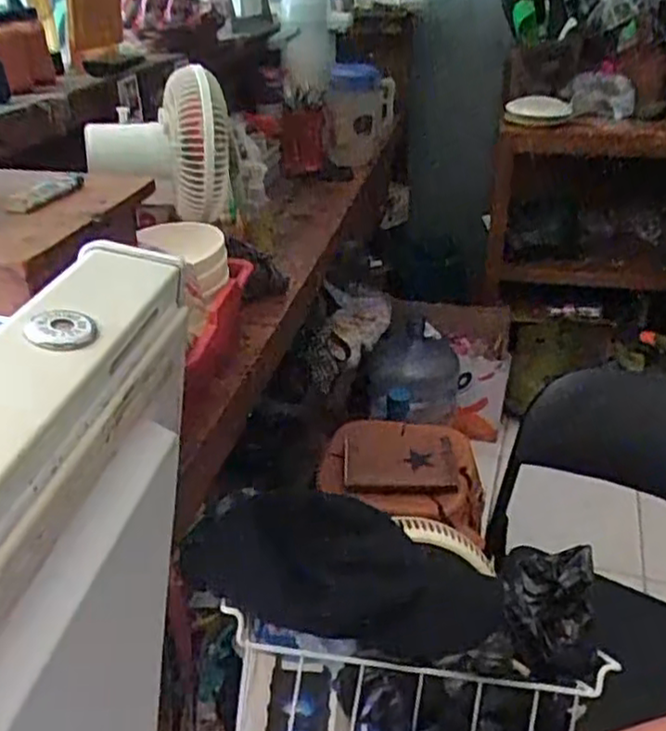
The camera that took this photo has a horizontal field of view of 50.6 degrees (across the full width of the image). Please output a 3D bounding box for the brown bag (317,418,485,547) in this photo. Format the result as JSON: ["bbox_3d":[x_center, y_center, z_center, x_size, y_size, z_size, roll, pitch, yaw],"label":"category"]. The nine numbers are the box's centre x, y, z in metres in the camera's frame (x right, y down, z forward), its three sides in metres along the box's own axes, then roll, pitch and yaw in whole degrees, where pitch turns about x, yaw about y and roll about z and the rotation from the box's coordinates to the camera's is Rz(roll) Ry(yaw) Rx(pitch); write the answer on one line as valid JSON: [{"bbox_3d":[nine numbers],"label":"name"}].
[{"bbox_3d":[0.134,0.195,1.339,0.298,0.091,0.263,3,30,5],"label":"brown bag"}]

